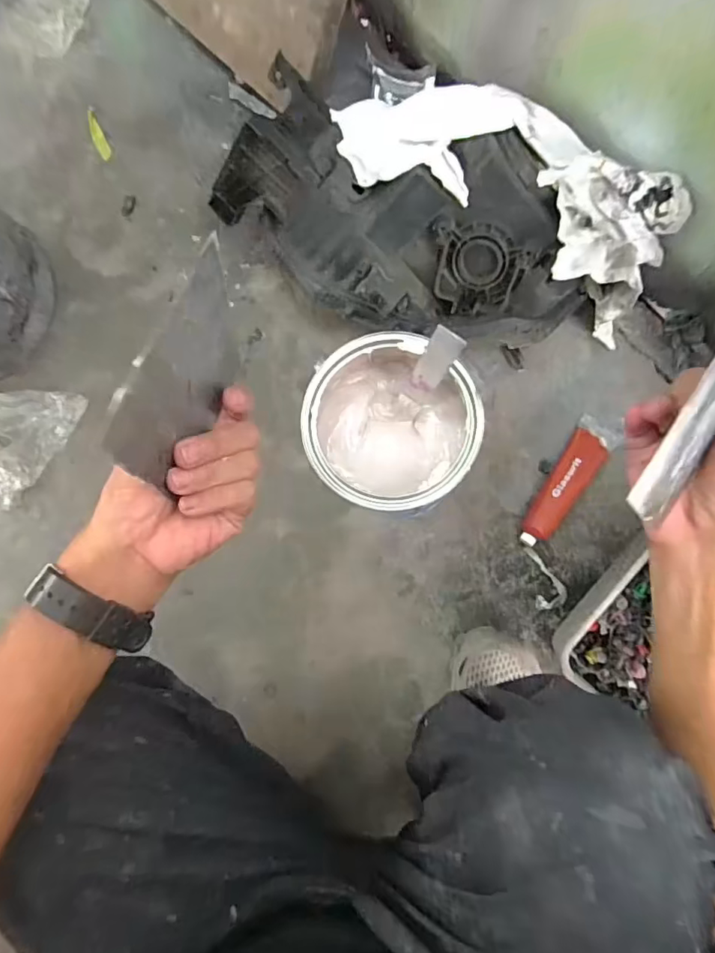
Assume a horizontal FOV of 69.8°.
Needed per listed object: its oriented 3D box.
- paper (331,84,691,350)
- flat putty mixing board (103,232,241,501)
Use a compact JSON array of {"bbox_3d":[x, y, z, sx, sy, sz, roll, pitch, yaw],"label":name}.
[{"bbox_3d":[0.160,-0.313,0.574,0.389,0.133,0.136,29,85,8],"label":"paper"},{"bbox_3d":[-0.098,-0.054,0.294,0.004,0.093,0.133,13,59,7],"label":"flat putty mixing board"}]

